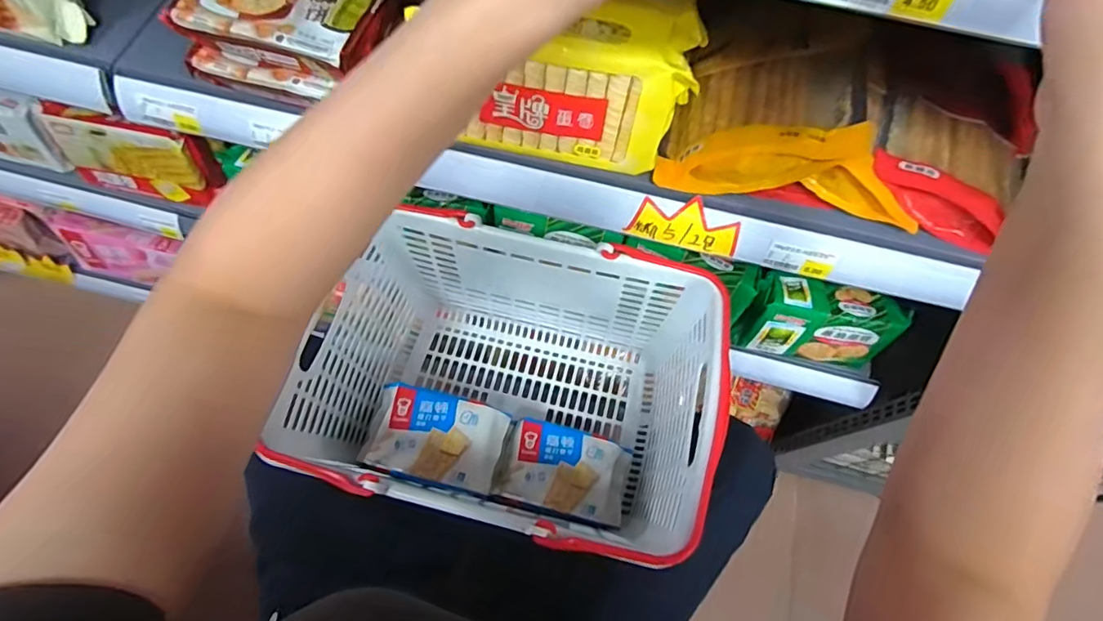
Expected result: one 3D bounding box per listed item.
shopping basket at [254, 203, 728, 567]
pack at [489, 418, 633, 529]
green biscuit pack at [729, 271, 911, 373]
[{"bbox_3d":[-0.051,0.093,0.644,0.423,0.248,0.304,14,67,3],"label":"shopping basket"},{"bbox_3d":[0.016,0.207,0.682,0.164,0.045,0.106,14,67,3],"label":"pack"},{"bbox_3d":[0.338,0.013,0.685,0.170,0.100,0.073,13,67,2],"label":"green biscuit pack"}]

